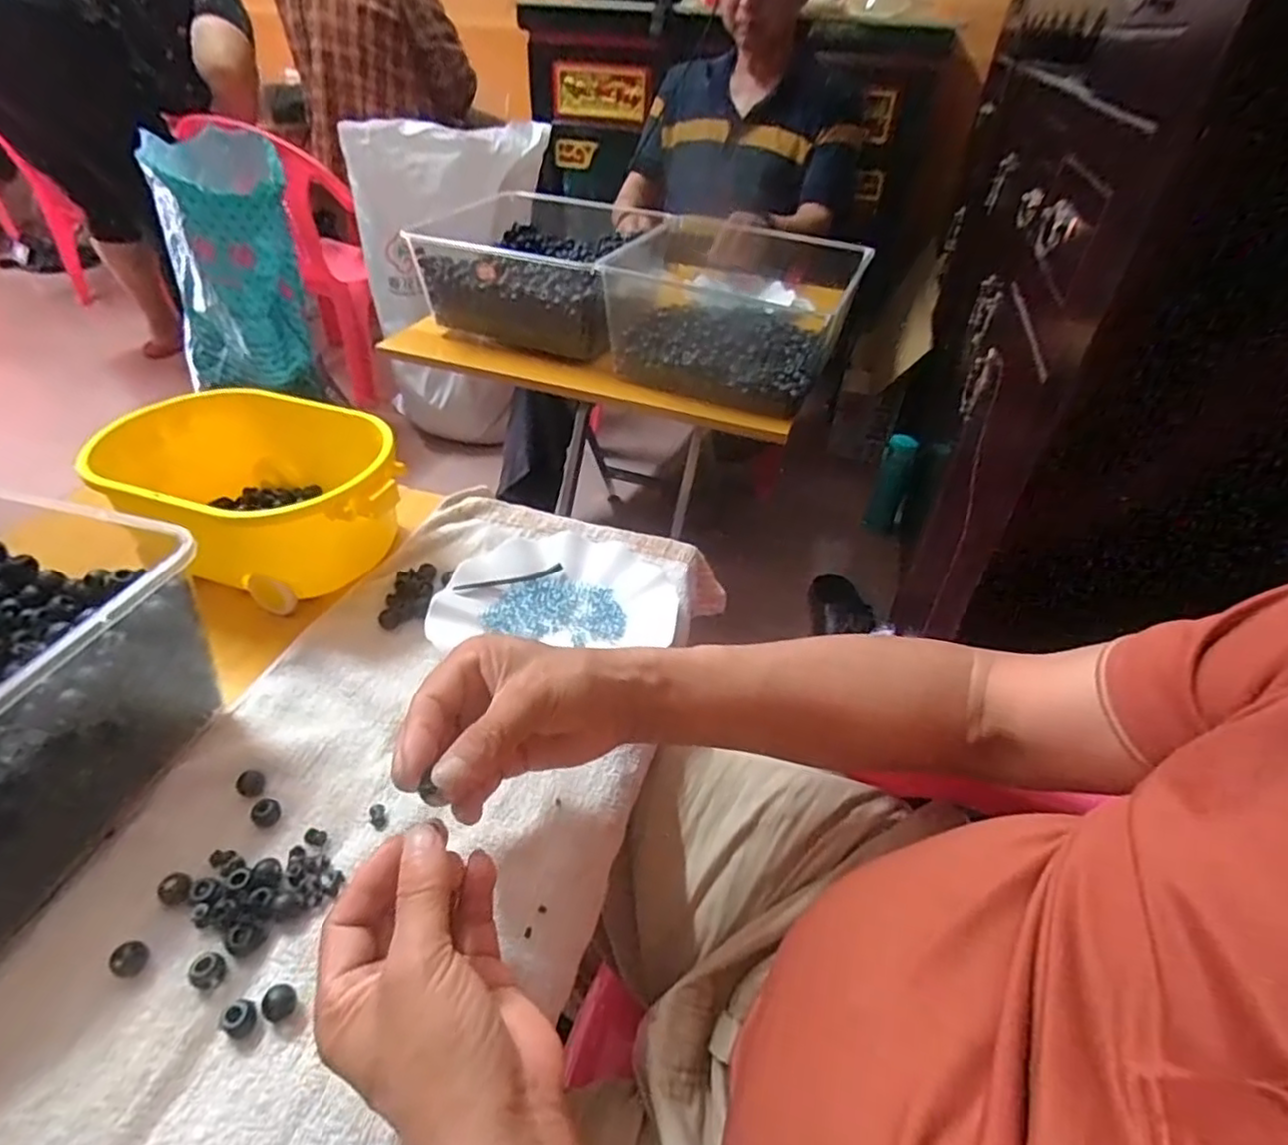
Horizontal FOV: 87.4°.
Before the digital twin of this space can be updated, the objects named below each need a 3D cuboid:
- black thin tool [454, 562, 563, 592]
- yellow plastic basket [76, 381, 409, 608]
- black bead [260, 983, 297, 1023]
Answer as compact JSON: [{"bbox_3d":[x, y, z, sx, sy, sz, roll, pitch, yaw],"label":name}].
[{"bbox_3d":[-0.111,0.006,0.558,0.089,0.007,0.010,-14,43,-18],"label":"black thin tool"},{"bbox_3d":[-0.314,-0.060,0.565,0.223,0.104,0.190,30,47,29],"label":"yellow plastic basket"},{"bbox_3d":[-0.180,0.212,0.332,0.015,0.010,0.013,-26,48,-29],"label":"black bead"}]

